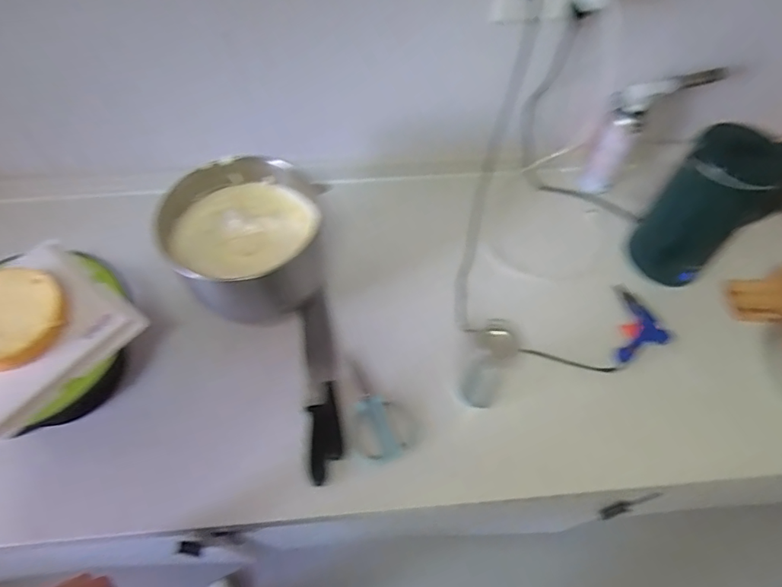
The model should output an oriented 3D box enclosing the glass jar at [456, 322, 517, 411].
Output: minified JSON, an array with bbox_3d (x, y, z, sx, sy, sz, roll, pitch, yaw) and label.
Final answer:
[{"bbox_3d":[0.137,0.110,0.726,0.058,0.173,0.056,-1,56,1],"label":"glass jar"}]

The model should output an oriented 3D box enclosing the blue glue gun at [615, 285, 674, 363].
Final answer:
[{"bbox_3d":[0.400,0.052,0.855,0.109,0.031,0.114,-23,59,-13],"label":"blue glue gun"}]

